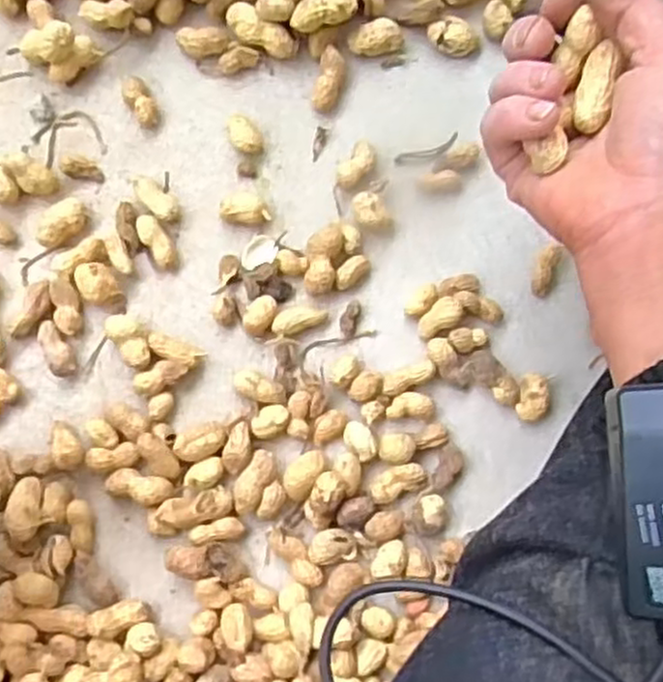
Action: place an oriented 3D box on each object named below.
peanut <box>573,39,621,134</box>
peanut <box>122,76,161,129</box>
[{"bbox_3d":[0.103,-0.100,0.298,0.010,0.011,0.033,12,84,-2],"label":"peanut"},{"bbox_3d":[-0.099,-0.124,0.394,0.014,0.010,0.030,-27,86,-6],"label":"peanut"}]

